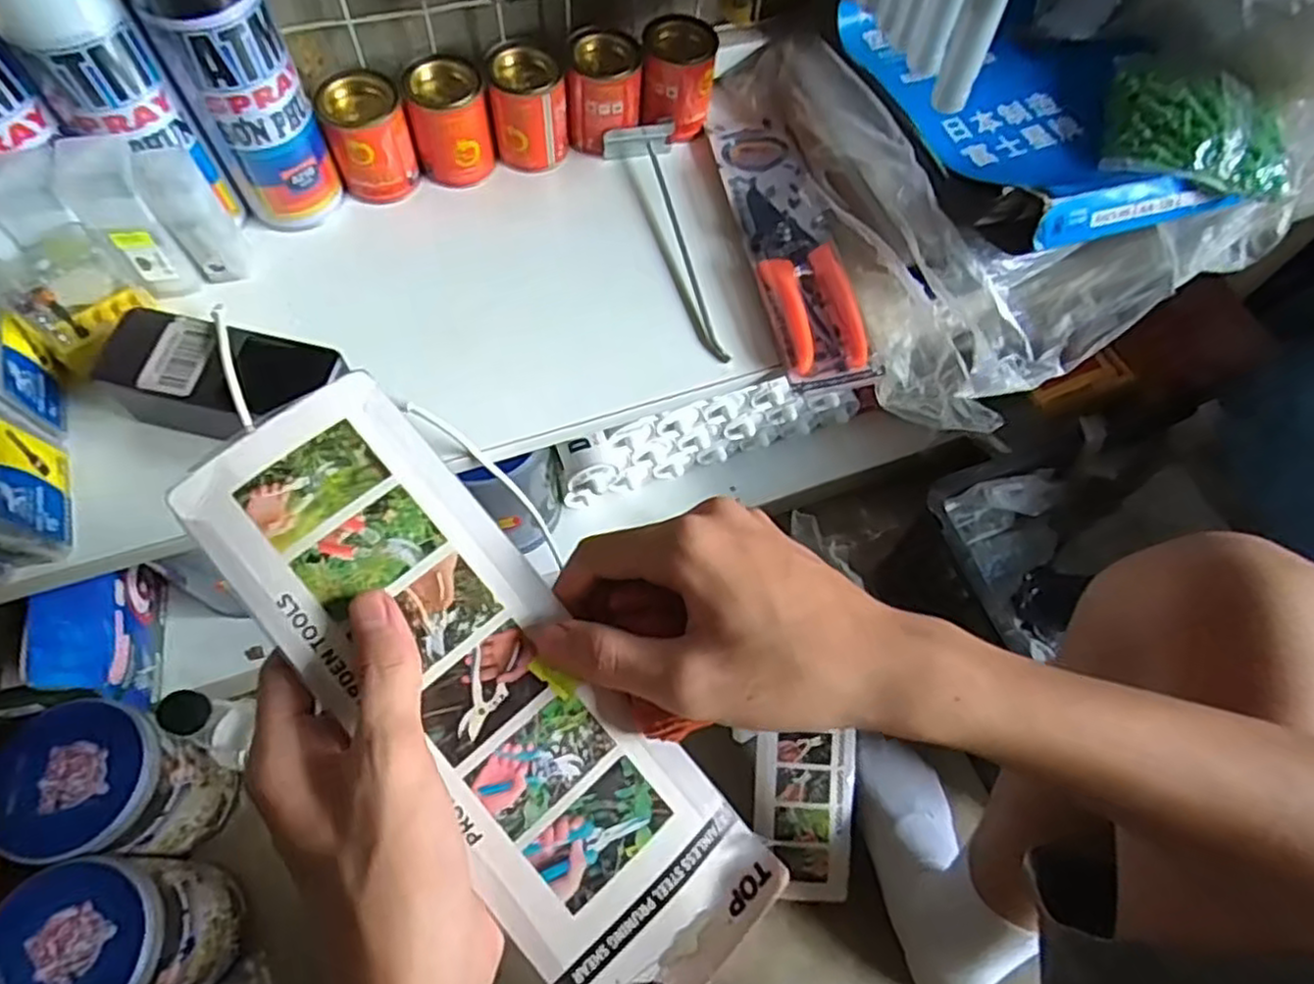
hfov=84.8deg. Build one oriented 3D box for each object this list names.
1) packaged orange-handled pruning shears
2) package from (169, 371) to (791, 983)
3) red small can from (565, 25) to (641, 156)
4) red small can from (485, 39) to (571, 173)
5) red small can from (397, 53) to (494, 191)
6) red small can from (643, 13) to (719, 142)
[{"bbox_3d":[0.092,-0.214,0.535,0.066,0.025,0.300,-10,63,-8],"label":"packaged orange-handled pruning shears"},{"bbox_3d":[-0.066,0.075,0.271,0.087,0.014,0.262,-39,86,-20],"label":"package"},{"bbox_3d":[-0.039,-0.297,0.540,0.053,0.072,0.047,-1,62,-4],"label":"red small can"},{"bbox_3d":[-0.094,-0.279,0.530,0.052,0.075,0.045,-5,63,-6],"label":"red small can"},{"bbox_3d":[-0.148,-0.264,0.517,0.053,0.069,0.047,-14,64,-10],"label":"red small can"},{"bbox_3d":[0.016,-0.316,0.553,0.052,0.068,0.051,1,62,-2],"label":"red small can"}]

